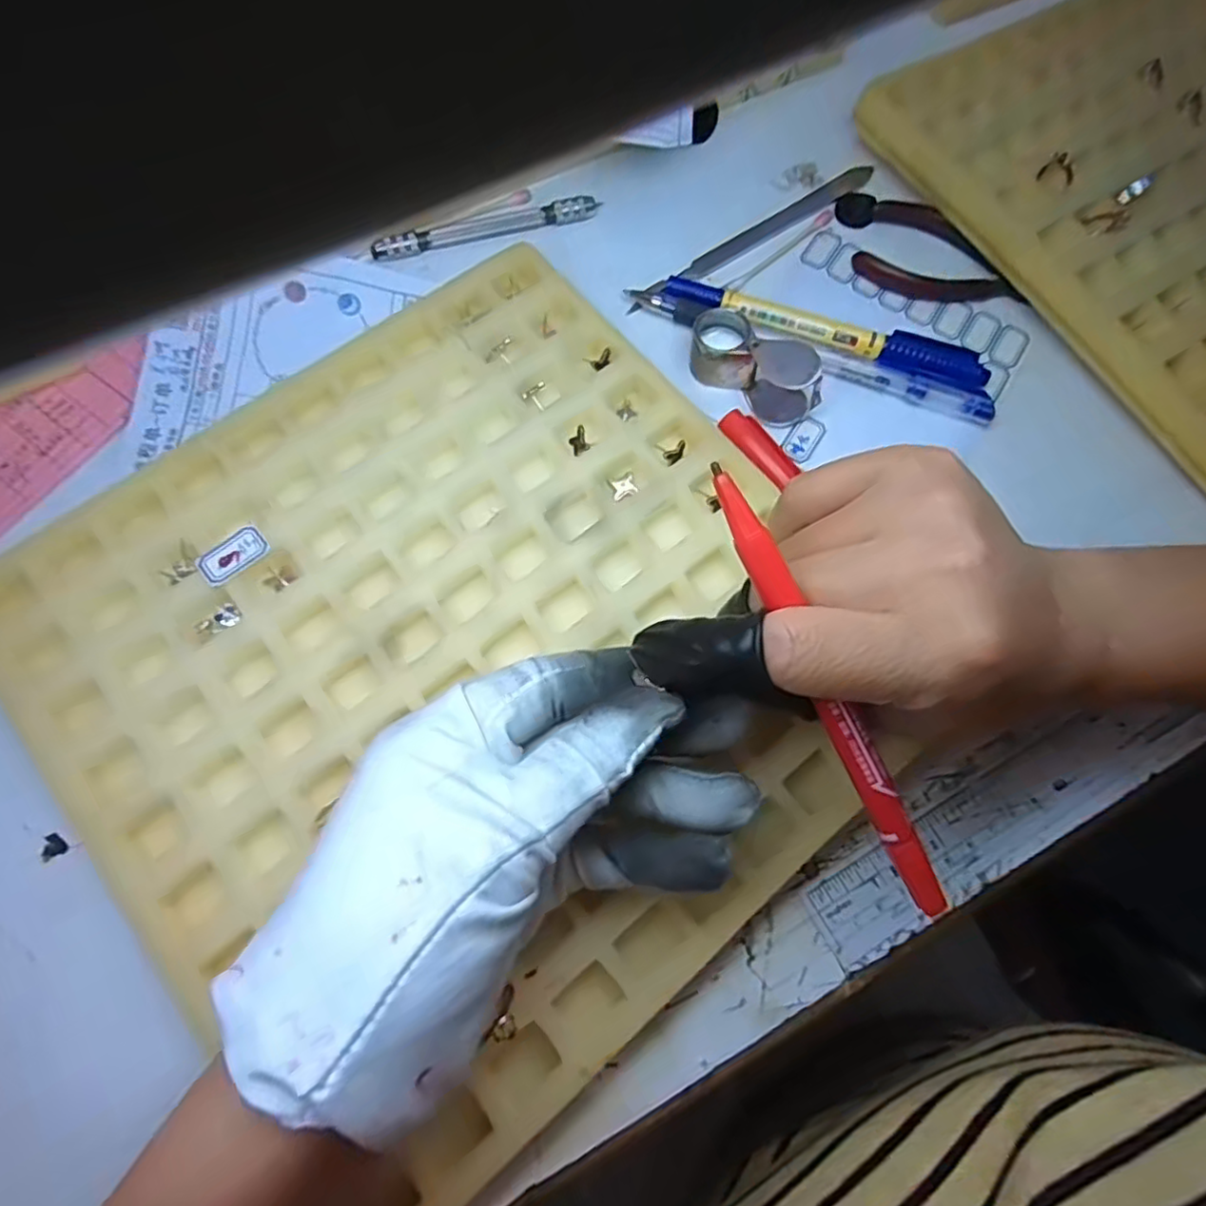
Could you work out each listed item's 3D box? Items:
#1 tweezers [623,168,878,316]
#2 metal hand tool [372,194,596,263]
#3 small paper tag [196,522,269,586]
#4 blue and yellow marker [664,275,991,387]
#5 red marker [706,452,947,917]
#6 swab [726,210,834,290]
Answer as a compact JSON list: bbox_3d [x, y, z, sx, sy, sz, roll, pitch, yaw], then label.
[{"bbox_3d":[0.072,-0.175,0.312,0.148,0.014,0.011,-37,76,-12],"label":"tweezers"},{"bbox_3d":[-0.054,-0.174,0.302,0.104,0.006,0.010,-15,72,-6],"label":"metal hand tool"},{"bbox_3d":[-0.132,-0.017,0.234,0.024,0.004,0.014,-41,82,-17],"label":"small paper tag"},{"bbox_3d":[0.097,-0.120,0.289,0.141,0.009,0.018,19,72,5],"label":"blue and yellow marker"},{"bbox_3d":[0.059,0.025,0.169,0.009,0.006,0.132,-29,97,-11],"label":"red marker"},{"bbox_3d":[0.084,-0.165,0.306,0.069,0.004,0.005,-40,77,-13],"label":"swab"}]

